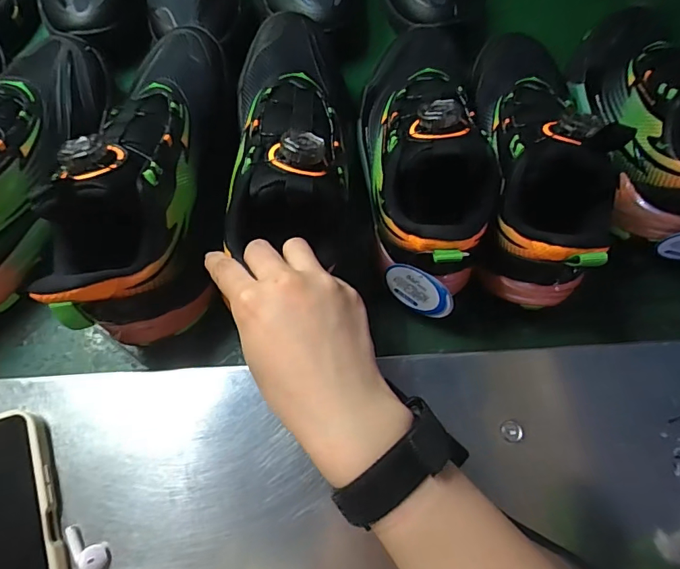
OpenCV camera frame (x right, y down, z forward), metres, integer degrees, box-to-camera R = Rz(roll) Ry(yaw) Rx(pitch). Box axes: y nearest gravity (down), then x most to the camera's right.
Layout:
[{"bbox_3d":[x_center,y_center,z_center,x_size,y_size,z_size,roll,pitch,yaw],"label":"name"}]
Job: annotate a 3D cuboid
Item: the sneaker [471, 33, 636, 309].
[{"bbox_3d":[0.154,-0.103,0.343,0.080,0.106,0.223,1,71,-2],"label":"sneaker"}]

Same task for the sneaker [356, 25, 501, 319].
[{"bbox_3d":[0.066,-0.109,0.361,0.096,0.124,0.252,3,71,-2],"label":"sneaker"}]

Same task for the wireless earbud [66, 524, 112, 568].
[{"bbox_3d":[-0.158,0.164,0.284,0.035,0.013,0.015,29,72,22],"label":"wireless earbud"}]

